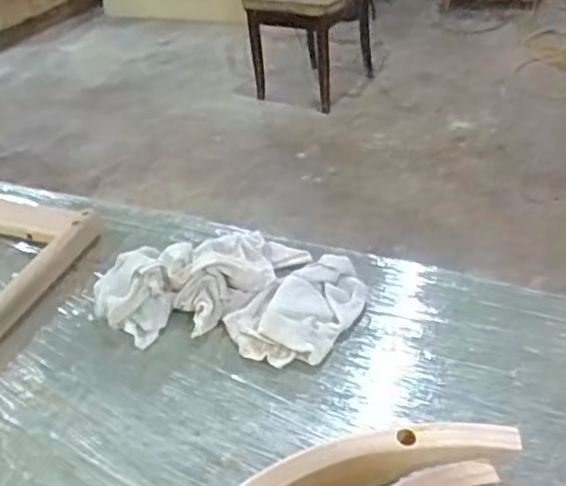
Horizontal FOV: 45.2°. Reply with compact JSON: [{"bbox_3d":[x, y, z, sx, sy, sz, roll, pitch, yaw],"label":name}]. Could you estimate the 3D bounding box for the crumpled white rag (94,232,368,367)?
[{"bbox_3d":[-0.064,0.044,0.819,0.317,0.048,0.202,7,38,16],"label":"crumpled white rag"}]

